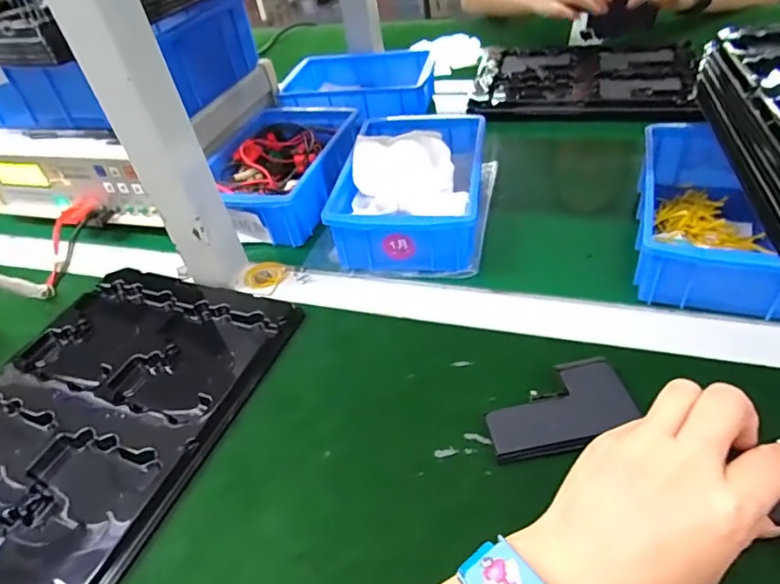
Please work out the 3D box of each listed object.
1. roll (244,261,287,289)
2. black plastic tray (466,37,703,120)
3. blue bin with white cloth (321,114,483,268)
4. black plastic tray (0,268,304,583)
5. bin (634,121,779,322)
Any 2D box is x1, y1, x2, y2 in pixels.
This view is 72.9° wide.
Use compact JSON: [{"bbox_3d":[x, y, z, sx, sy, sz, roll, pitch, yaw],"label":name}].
[{"bbox_3d":[-0.121,-0.018,0.509,0.039,0.005,0.039,-4,43,4],"label":"roll"},{"bbox_3d":[0.263,-0.298,0.734,0.282,0.026,0.233,3,44,14],"label":"black plastic tray"},{"bbox_3d":[0.024,-0.115,0.524,0.133,0.072,0.201,3,44,11],"label":"blue bin with white cloth"},{"bbox_3d":[-0.222,0.094,0.394,0.205,0.021,0.287,12,46,20],"label":"black plastic tray"},{"bbox_3d":[0.278,-0.066,0.442,0.121,0.058,0.191,10,45,18],"label":"bin"}]

